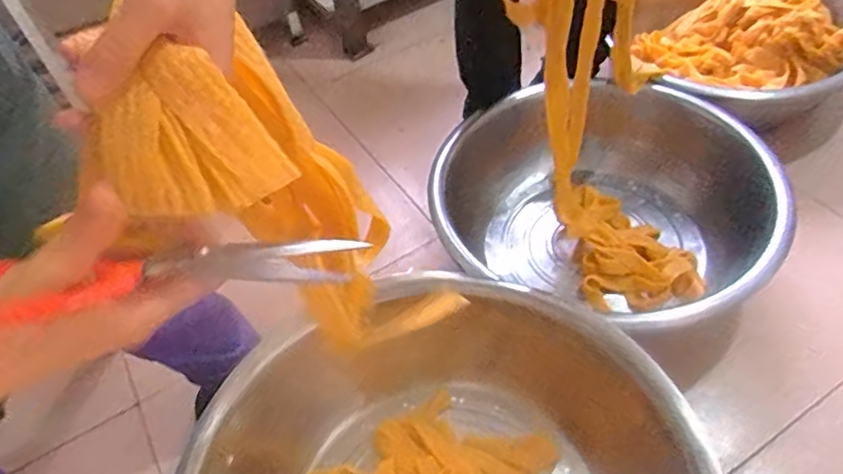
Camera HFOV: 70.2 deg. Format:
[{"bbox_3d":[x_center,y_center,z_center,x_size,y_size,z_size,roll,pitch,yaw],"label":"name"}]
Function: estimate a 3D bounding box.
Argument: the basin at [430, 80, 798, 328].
[{"bbox_3d":[0.307,-0.061,1.040,0.573,0.194,0.478,20,54,23],"label":"basin"}]

